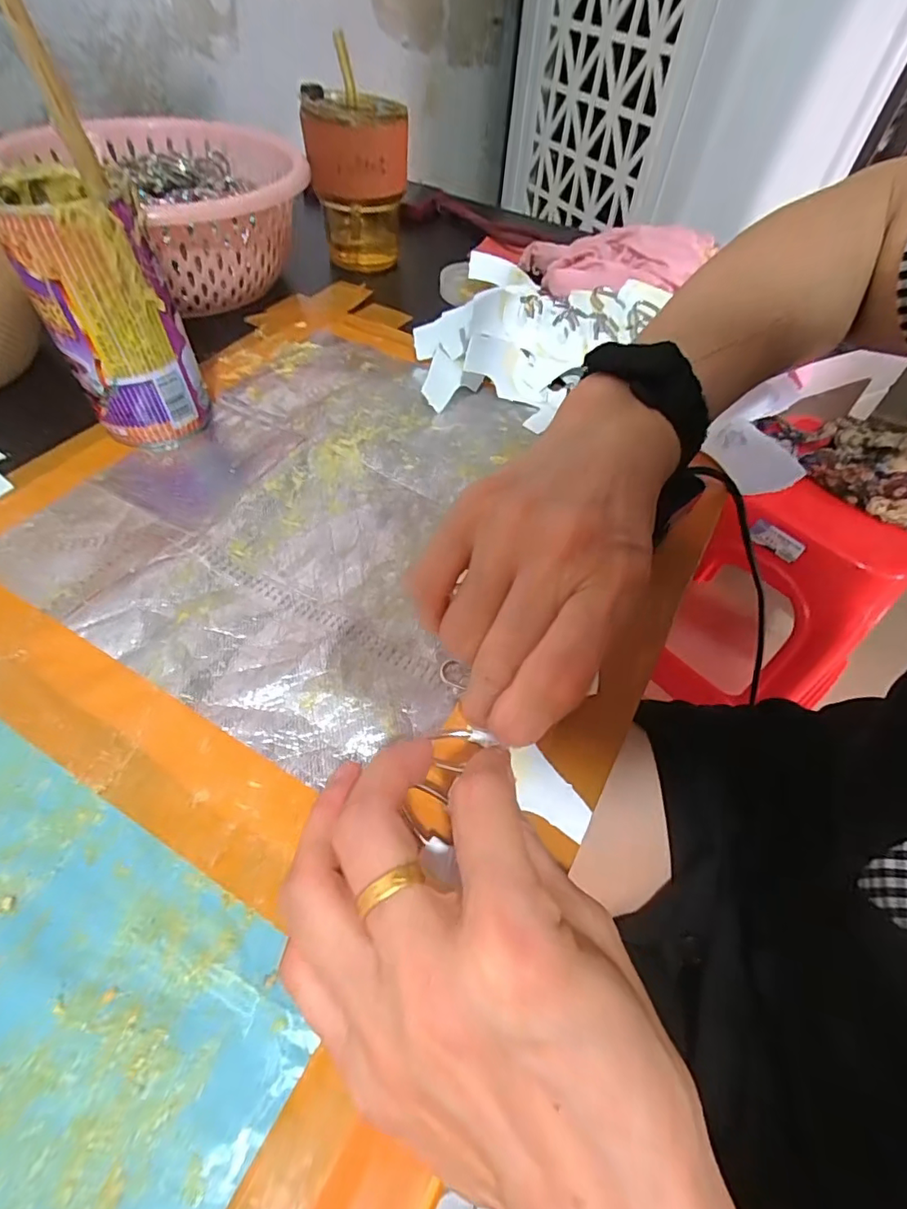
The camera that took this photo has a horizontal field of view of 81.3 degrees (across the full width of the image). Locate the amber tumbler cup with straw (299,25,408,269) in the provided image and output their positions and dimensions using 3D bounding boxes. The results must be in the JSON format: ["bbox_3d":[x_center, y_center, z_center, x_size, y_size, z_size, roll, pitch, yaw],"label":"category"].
[{"bbox_3d":[-0.075,-0.342,0.435,0.081,0.121,0.065,-7,53,-10],"label":"amber tumbler cup with straw"}]

